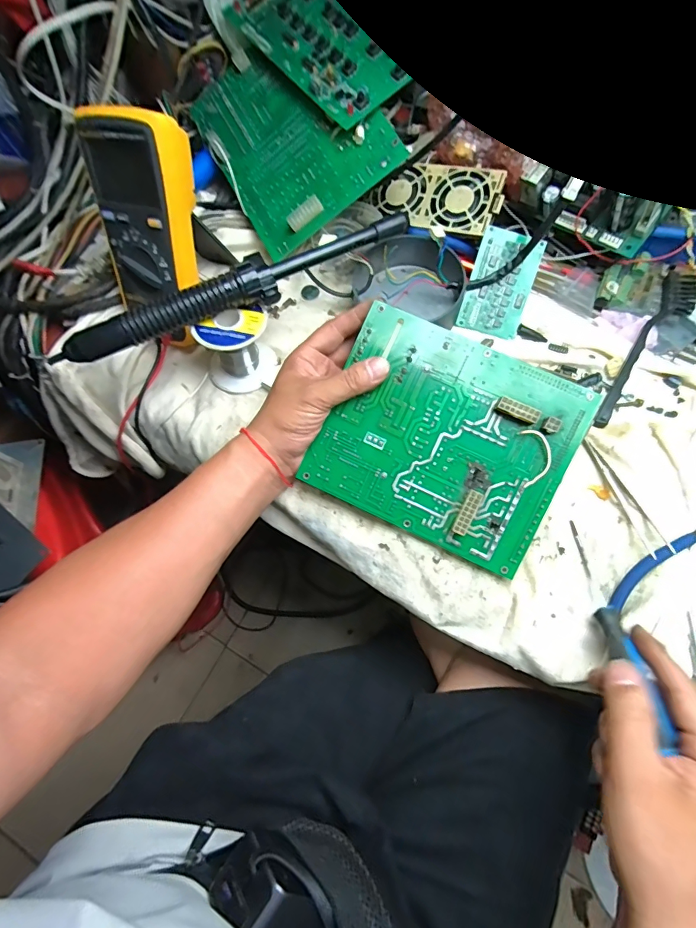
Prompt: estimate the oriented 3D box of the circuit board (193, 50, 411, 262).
[{"bbox_3d":[-0.061,-0.335,0.433,0.156,0.016,0.213,-33,80,14],"label":"circuit board"}]

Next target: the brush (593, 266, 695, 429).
[{"bbox_3d":[0.283,-0.107,0.399,0.034,0.020,0.184,30,73,11],"label":"brush"}]

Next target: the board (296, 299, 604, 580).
[{"bbox_3d":[0.076,-0.019,0.338,0.184,0.012,0.156,25,94,6],"label":"board"}]

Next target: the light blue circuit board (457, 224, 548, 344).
[{"bbox_3d":[0.151,-0.177,0.424,0.060,0.009,0.097,17,102,2],"label":"light blue circuit board"}]

